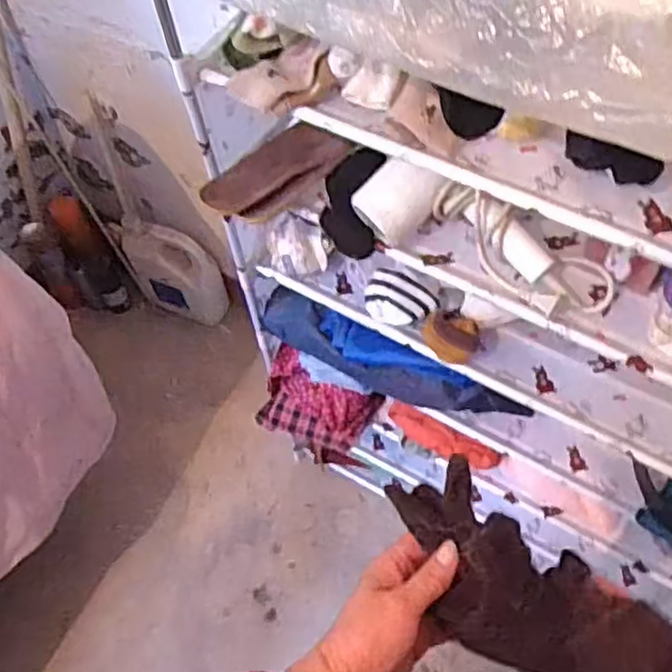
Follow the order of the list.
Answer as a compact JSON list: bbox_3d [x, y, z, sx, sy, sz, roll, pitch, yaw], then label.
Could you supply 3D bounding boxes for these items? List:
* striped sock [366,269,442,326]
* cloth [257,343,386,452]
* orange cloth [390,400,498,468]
[{"bbox_3d":[0.084,-0.050,0.898,0.098,0.046,0.058,15,59,13],"label":"striped sock"},{"bbox_3d":[-0.036,0.119,1.179,0.192,0.144,0.057,27,18,14],"label":"cloth"},{"bbox_3d":[0.166,0.159,1.086,0.178,0.077,0.025,21,60,16],"label":"orange cloth"}]

